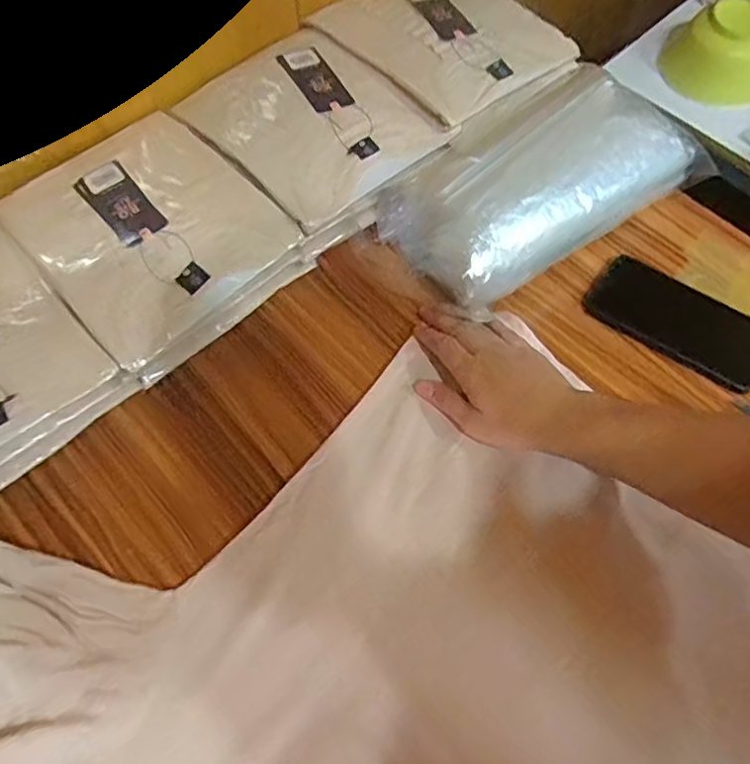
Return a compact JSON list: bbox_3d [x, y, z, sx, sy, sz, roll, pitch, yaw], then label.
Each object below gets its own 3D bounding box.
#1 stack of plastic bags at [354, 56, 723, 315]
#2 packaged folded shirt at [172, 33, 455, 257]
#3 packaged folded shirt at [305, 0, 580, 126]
[{"bbox_3d":[0.156,-0.197,0.608,0.310,0.107,0.174,-35,68,-14],"label":"stack of plastic bags"},{"bbox_3d":[-0.072,-0.277,0.653,0.194,0.042,0.243,-42,69,-16],"label":"packaged folded shirt"},{"bbox_3d":[0.075,-0.407,0.701,0.201,0.042,0.251,-41,69,-16],"label":"packaged folded shirt"}]

